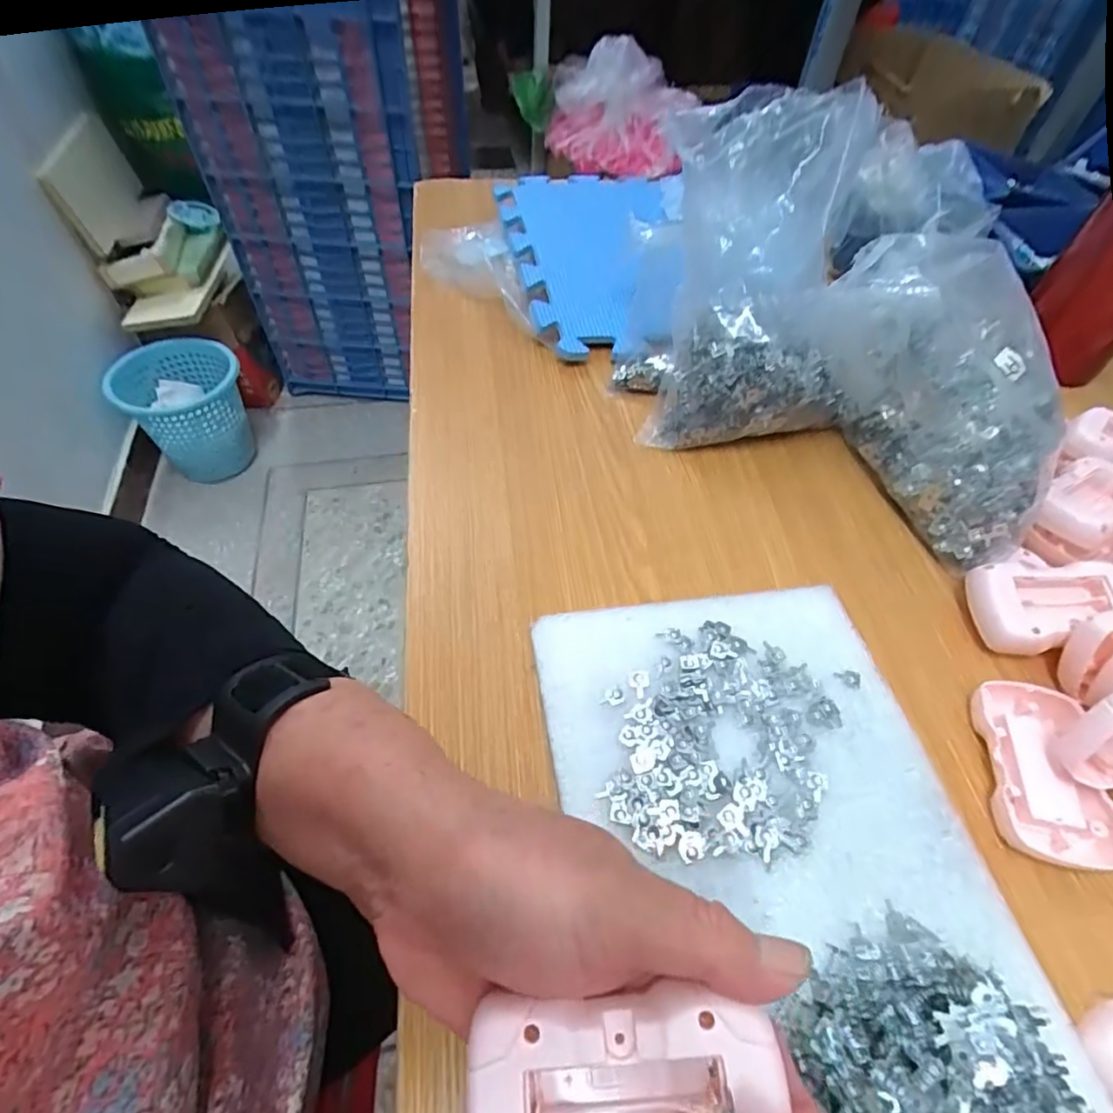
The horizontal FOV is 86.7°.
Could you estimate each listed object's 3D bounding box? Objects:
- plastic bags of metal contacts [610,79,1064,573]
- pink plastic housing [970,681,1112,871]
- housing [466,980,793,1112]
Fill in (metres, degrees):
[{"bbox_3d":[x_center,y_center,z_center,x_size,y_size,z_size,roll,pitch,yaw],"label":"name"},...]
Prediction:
[{"bbox_3d":[0.179,-0.143,0.383,0.297,0.175,0.137,26,59,15],"label":"plastic bags of metal contacts"},{"bbox_3d":[0.246,0.108,0.300,0.053,0.017,0.085,11,56,5],"label":"pink plastic housing"},{"bbox_3d":[0.018,0.145,0.159,0.081,0.021,0.046,-5,56,-5],"label":"housing"}]

